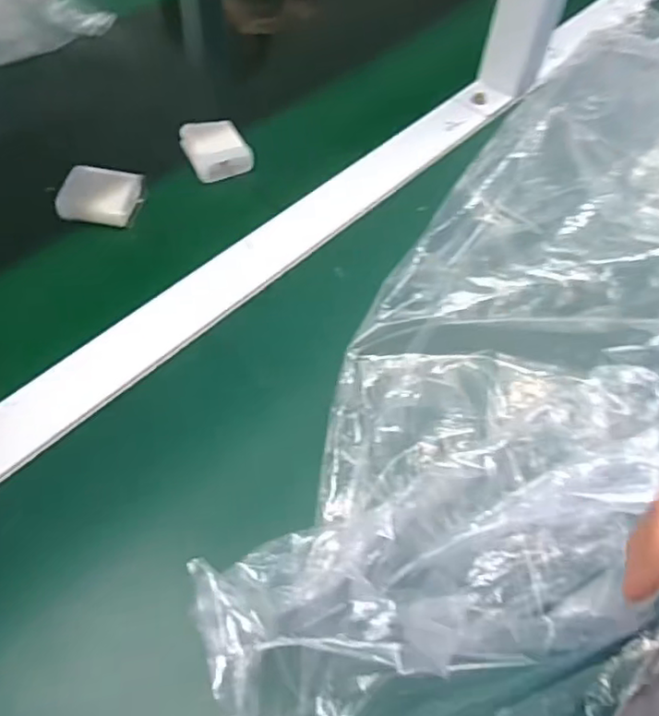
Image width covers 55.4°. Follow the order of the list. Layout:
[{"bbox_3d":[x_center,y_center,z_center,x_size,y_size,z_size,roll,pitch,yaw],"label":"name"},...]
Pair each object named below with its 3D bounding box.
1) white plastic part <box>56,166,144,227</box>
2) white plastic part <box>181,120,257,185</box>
[{"bbox_3d":[-0.164,-0.115,0.454,0.052,0.026,0.041,4,55,0],"label":"white plastic part"},{"bbox_3d":[-0.088,-0.162,0.491,0.048,0.022,0.048,-17,58,-15],"label":"white plastic part"}]

